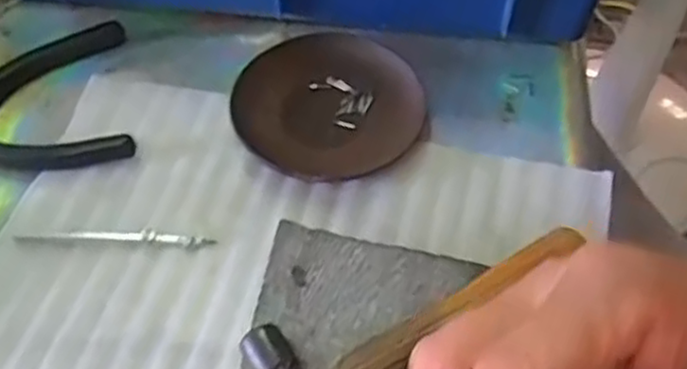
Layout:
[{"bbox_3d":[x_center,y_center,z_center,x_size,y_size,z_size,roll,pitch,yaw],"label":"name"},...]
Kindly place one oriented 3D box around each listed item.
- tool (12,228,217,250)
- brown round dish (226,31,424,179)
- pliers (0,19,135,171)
[{"bbox_3d":[-0.125,0.028,0.391,0.106,0.008,0.009,2,56,0],"label":"tool"},{"bbox_3d":[-0.010,-0.048,0.440,0.110,0.012,0.107,1,56,-1],"label":"brown round dish"},{"bbox_3d":[-0.206,-0.045,0.434,0.147,0.014,0.105,-12,57,-10],"label":"pliers"}]

